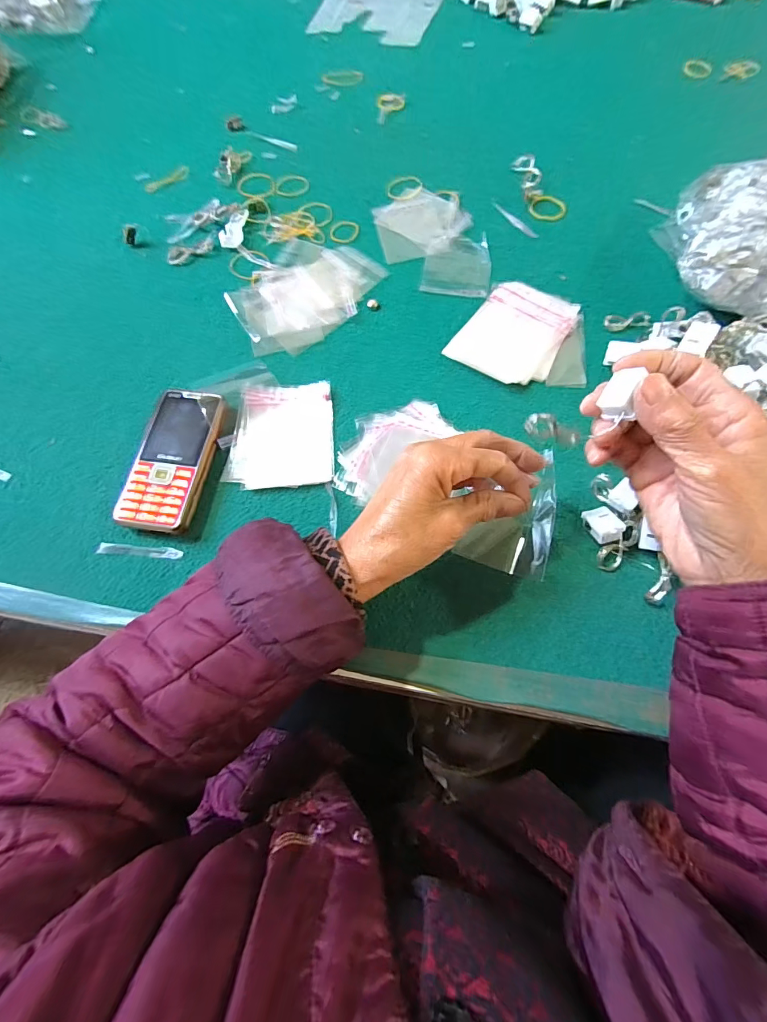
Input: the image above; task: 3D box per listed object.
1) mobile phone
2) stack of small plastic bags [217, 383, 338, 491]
[{"bbox_3d":[-0.171,-0.042,0.346,0.060,0.019,0.124,6,70,4],"label":"mobile phone"},{"bbox_3d":[-0.088,-0.066,0.357,0.087,0.010,0.095,-5,69,0],"label":"stack of small plastic bags"}]

